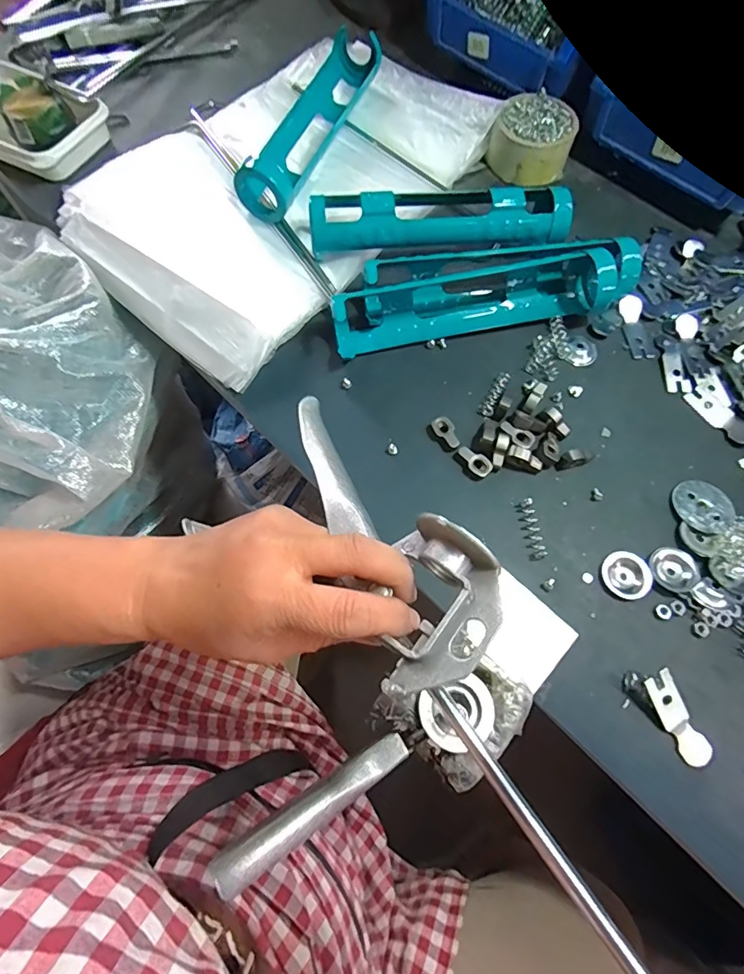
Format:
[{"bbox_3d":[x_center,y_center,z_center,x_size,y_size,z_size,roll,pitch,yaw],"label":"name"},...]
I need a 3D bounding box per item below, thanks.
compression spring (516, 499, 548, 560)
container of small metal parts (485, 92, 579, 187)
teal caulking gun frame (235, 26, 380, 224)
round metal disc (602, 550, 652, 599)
[{"bbox_3d":[0.125,0.033,0.370,0.012,0.009,0.047,-10,68,-5],"label":"compression spring"},{"bbox_3d":[0.174,-0.375,0.515,0.086,0.043,0.088,25,69,9],"label":"container of small metal parts"},{"bbox_3d":[-0.062,-0.379,0.501,0.052,0.045,0.256,20,69,8],"label":"teal caulking gun frame"},{"bbox_3d":[0.193,0.066,0.358,0.034,0.005,0.034,0,67,-1],"label":"round metal disc"}]

